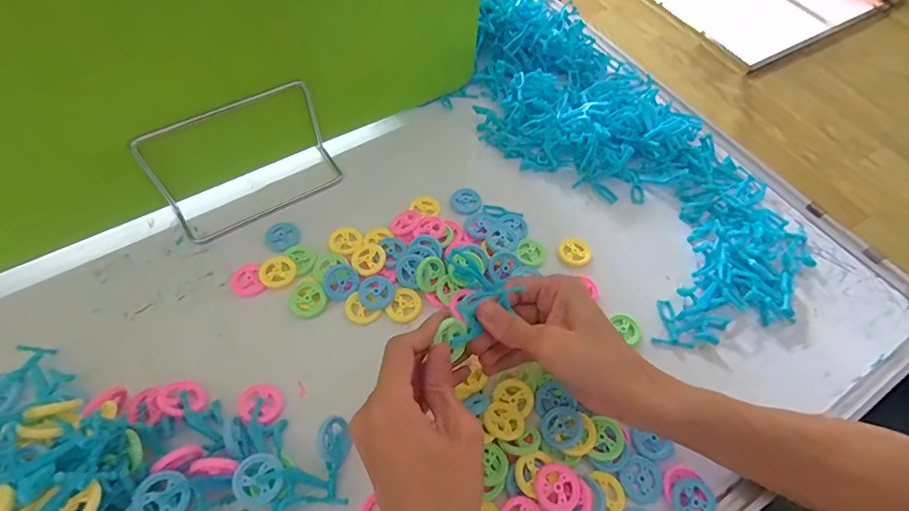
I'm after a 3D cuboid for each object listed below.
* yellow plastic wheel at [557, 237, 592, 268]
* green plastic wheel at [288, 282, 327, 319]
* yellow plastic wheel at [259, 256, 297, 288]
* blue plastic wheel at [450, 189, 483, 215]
[{"bbox_3d":[0.109,-0.004,0.426,0.030,0.013,0.029,1,58,-1],"label":"yellow plastic wheel"},{"bbox_3d":[-0.121,0.035,0.383,0.033,0.007,0.028,39,65,20],"label":"green plastic wheel"},{"bbox_3d":[-0.150,0.014,0.398,0.030,0.007,0.028,1,58,-1],"label":"yellow plastic wheel"},{"bbox_3d":[0.011,-0.052,0.453,0.030,0.006,0.028,1,58,-1],"label":"blue plastic wheel"}]

